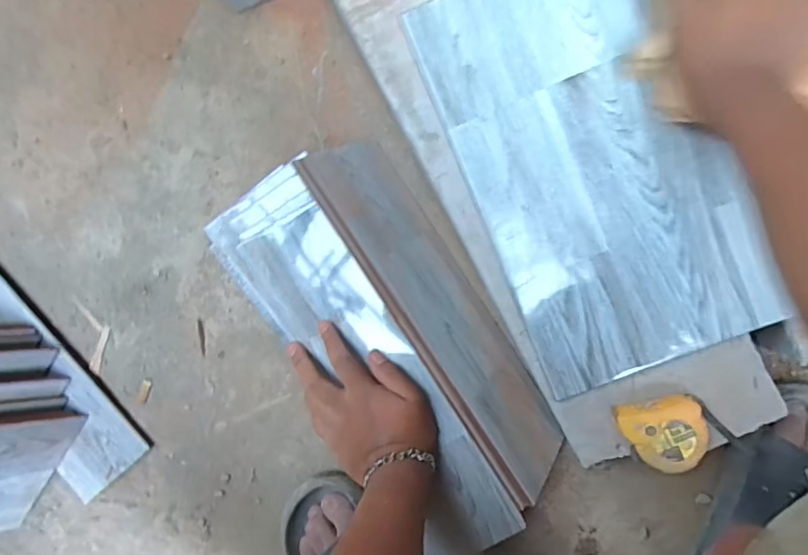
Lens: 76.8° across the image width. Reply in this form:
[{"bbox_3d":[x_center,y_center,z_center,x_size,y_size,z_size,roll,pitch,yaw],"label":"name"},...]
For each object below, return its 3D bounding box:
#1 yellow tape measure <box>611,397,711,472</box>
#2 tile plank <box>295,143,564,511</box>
[{"bbox_3d":[0.241,0.145,0.478,0.071,0.034,0.062,-13,93,5],"label":"yellow tape measure"},{"bbox_3d":[0.043,0.034,0.524,0.013,0.126,0.389,-31,91,42],"label":"tile plank"}]

